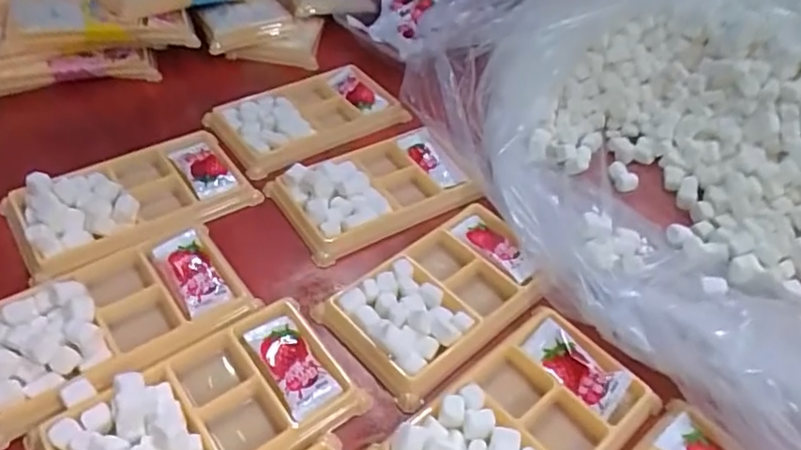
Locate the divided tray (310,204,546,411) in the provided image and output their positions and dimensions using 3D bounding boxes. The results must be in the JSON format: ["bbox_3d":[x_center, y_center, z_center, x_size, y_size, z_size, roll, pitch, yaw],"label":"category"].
[{"bbox_3d":[0.026,0.039,0.346,0.133,0.020,0.073,-32,58,-31],"label":"divided tray"}]

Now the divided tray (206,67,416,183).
[{"bbox_3d":[-0.073,-0.085,0.454,0.136,0.015,0.080,-30,56,-30],"label":"divided tray"}]

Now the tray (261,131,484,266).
[{"bbox_3d":[-0.017,-0.025,0.401,0.122,0.018,0.078,-23,53,-26],"label":"tray"}]

